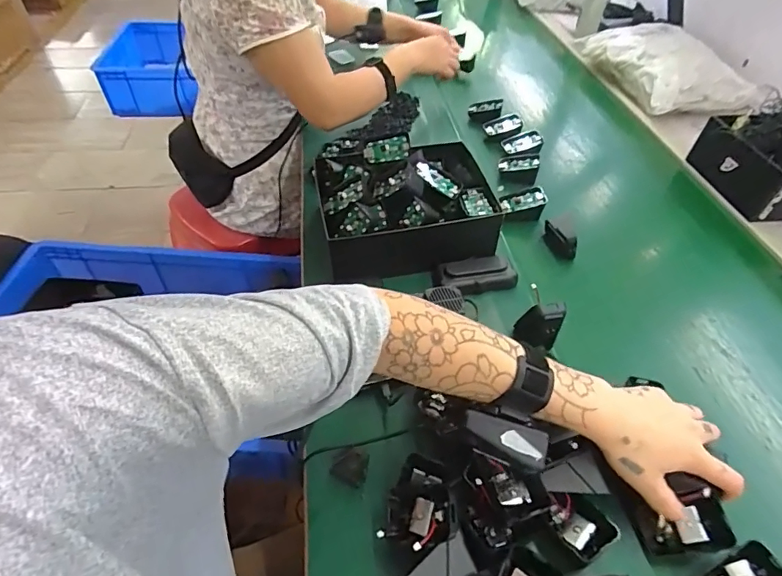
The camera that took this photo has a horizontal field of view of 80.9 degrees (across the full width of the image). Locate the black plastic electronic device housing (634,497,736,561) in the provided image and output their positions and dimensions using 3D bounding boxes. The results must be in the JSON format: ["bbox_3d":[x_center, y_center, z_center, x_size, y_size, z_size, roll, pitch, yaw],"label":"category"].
[{"bbox_3d":[0.265,0.220,0.415,0.074,0.021,0.040,-23,48,13],"label":"black plastic electronic device housing"}]

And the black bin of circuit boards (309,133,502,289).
[{"bbox_3d":[0.019,-0.117,0.645,0.230,0.104,0.197,-6,49,-9],"label":"black bin of circuit boards"}]

